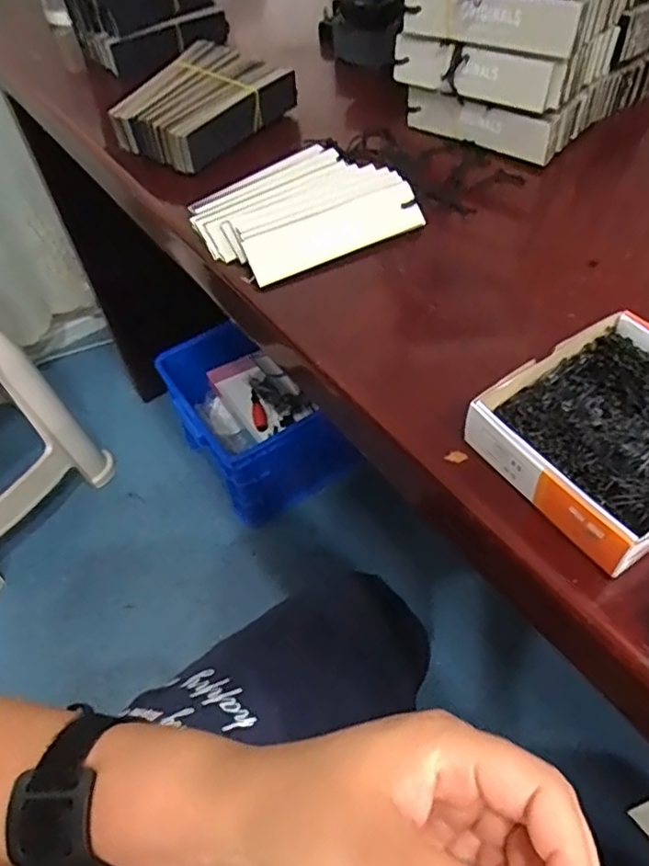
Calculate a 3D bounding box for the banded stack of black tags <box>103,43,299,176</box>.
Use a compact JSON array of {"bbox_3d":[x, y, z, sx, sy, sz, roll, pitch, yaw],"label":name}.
[{"bbox_3d":[-0.108,-0.287,0.547,0.102,0.041,0.143,35,63,28],"label":"banded stack of black tags"}]

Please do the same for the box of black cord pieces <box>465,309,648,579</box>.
[{"bbox_3d":[0.141,0.002,0.306,0.117,0.032,0.101,-30,55,-17],"label":"box of black cord pieces"}]

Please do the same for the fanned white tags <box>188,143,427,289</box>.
[{"bbox_3d":[-0.022,-0.167,0.460,0.144,0.019,0.126,-26,54,-14],"label":"fanned white tags"}]

